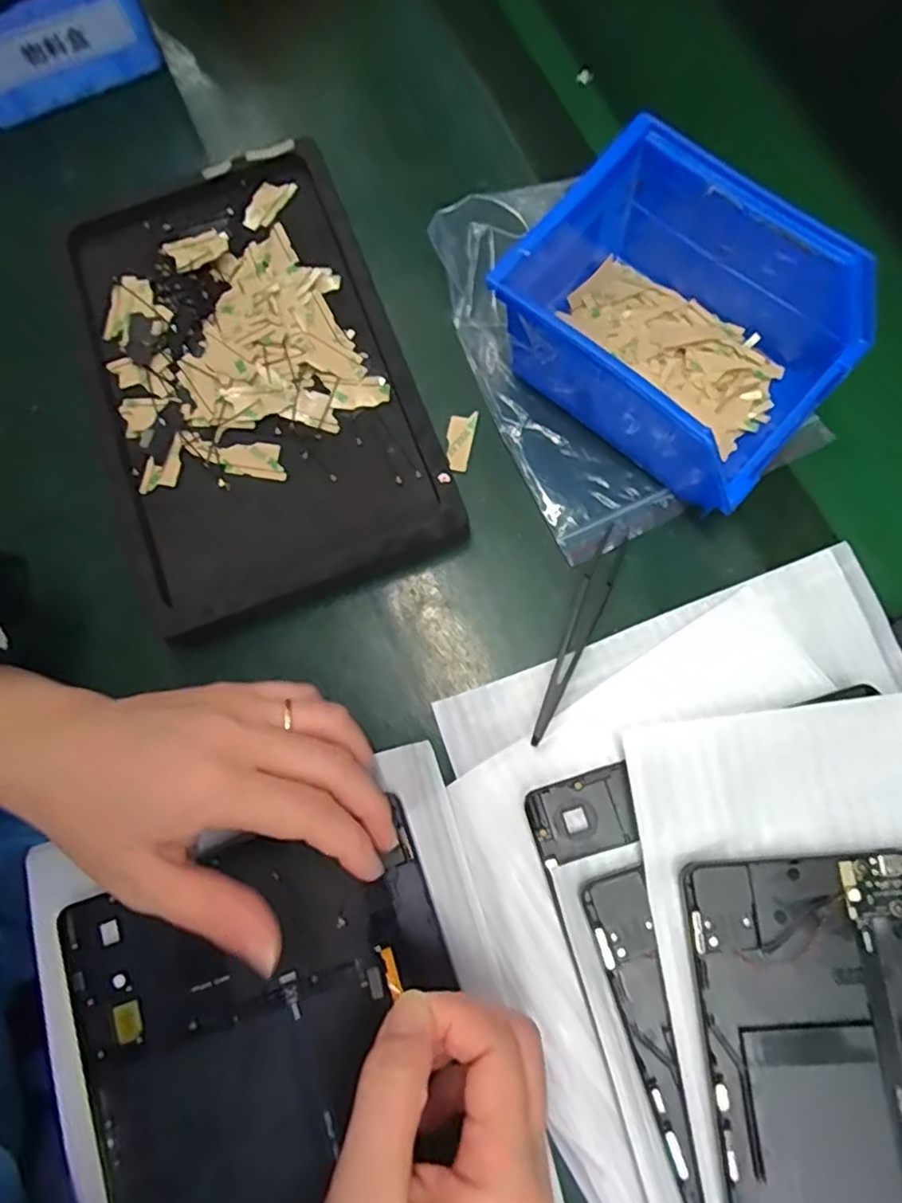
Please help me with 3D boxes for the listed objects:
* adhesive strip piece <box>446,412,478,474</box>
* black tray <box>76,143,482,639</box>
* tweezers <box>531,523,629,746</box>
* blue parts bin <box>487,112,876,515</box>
[{"bbox_3d":[0.004,-0.085,0.332,0.014,0.004,0.035,10,76,2],"label":"adhesive strip piece"},{"bbox_3d":[-0.111,-0.124,0.337,0.157,0.023,0.300,-20,77,-5],"label":"black tray"},{"bbox_3d":[0.059,0.013,0.292,0.013,0.014,0.112,26,77,6],"label":"tweezers"},{"bbox_3d":[0.106,-0.123,0.293,0.137,0.083,0.112,42,79,9],"label":"blue parts bin"}]

